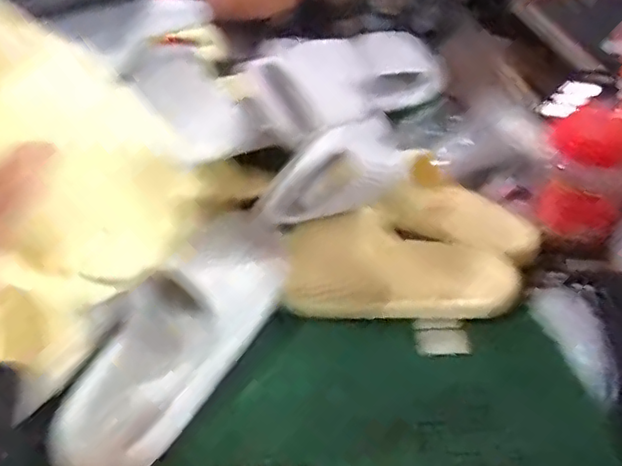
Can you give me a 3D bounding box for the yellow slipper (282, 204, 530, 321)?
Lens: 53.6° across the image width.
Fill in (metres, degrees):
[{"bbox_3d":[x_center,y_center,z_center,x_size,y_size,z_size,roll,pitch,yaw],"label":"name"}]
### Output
[{"bbox_3d":[0.089,0.035,0.610,0.227,0.079,0.103,0,38,1],"label":"yellow slipper"}]

